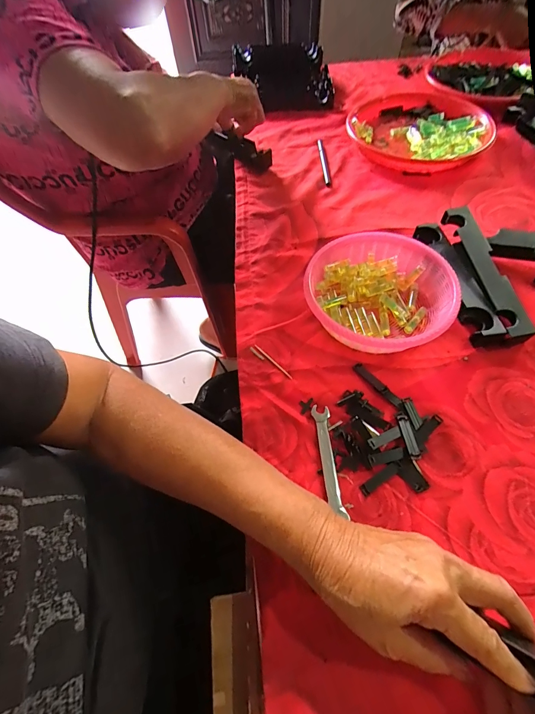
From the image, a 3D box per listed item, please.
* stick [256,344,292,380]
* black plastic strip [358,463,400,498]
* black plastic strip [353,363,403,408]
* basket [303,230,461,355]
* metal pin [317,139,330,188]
[{"bbox_3d":[0.007,0.005,0.388,0.004,0.004,0.061,-40,64,-19],"label":"stick"},{"bbox_3d":[0.107,0.115,0.317,0.043,0.004,0.010,-29,61,-14],"label":"black plastic strip"},{"bbox_3d":[0.121,0.030,0.369,0.011,0.004,0.065,-35,63,-17],"label":"black plastic strip"},{"bbox_3d":[0.132,-0.072,0.407,0.164,0.051,0.164,-8,59,-1],"label":"basket"},{"bbox_3d":[0.102,-0.354,0.607,0.010,0.004,0.148,-3,59,2],"label":"metal pin"}]

